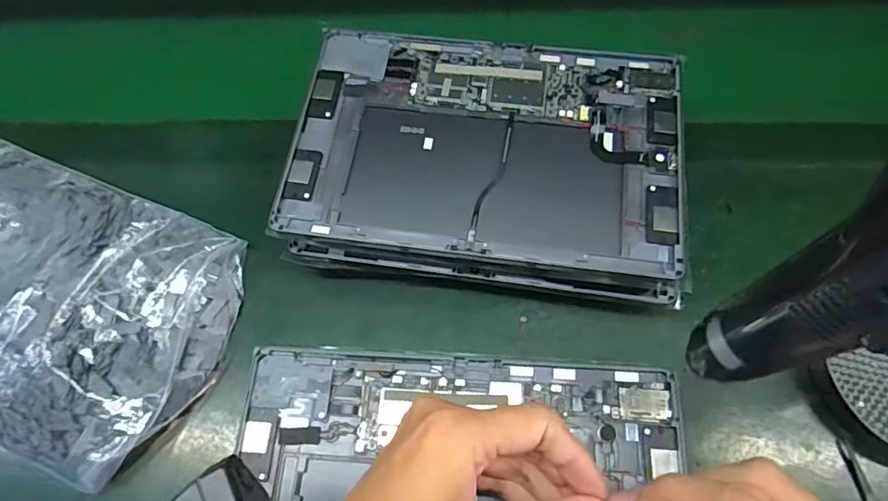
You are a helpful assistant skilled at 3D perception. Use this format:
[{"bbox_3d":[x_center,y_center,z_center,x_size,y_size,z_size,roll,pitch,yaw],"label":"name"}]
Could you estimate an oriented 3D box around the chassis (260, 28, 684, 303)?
[{"bbox_3d":[0.030,-0.059,0.380,0.255,0.067,0.172,6,64,6],"label":"chassis"}]

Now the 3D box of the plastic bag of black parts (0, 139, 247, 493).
[{"bbox_3d":[-0.281,0.030,0.377,0.269,0.032,0.177,20,67,13],"label":"plastic bag of black parts"}]

